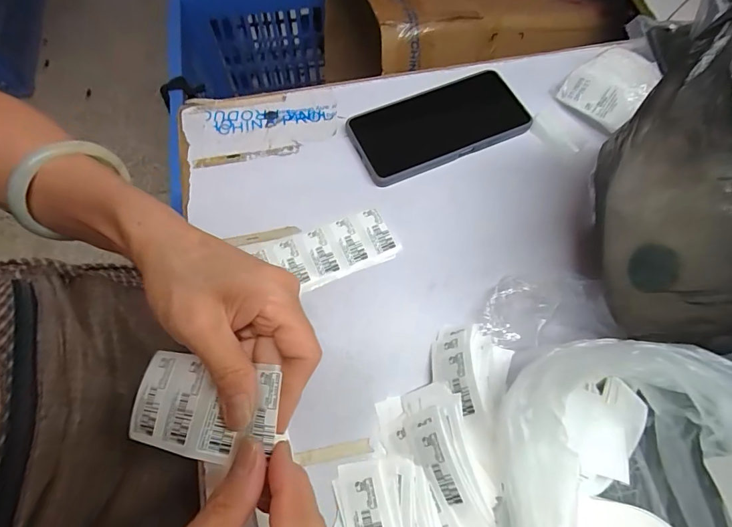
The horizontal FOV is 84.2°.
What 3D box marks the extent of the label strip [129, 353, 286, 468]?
[{"bbox_3d":[-0.089,0.078,0.219,0.093,0.006,0.049,3,71,23],"label":"label strip"}]

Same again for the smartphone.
[{"bbox_3d":[0.069,-0.135,0.390,0.164,0.017,0.080,-22,70,-10],"label":"smartphone"}]

